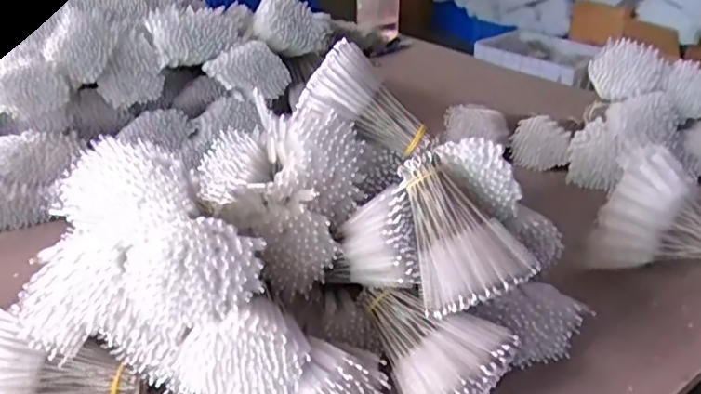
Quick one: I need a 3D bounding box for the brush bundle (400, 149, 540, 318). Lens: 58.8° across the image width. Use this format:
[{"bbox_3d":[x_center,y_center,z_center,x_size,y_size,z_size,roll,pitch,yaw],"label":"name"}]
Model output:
[{"bbox_3d":[0.101,0.032,0.560,0.094,0.058,0.141,-1,55,-20],"label":"brush bundle"}]

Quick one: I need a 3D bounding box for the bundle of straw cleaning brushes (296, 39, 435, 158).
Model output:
[{"bbox_3d":[0.021,-0.089,0.638,0.136,0.067,0.053,36,27,-11],"label":"bundle of straw cleaning brushes"}]

